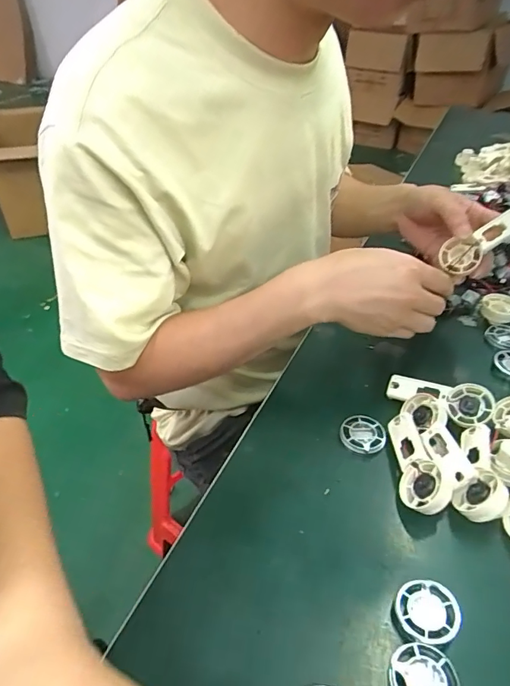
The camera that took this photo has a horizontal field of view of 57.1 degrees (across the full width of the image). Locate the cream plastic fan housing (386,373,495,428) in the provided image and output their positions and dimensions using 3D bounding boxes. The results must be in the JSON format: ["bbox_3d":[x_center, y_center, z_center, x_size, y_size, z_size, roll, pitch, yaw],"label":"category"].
[{"bbox_3d":[0.171,0.051,0.438,0.092,0.013,0.040,13,66,21],"label":"cream plastic fan housing"}]

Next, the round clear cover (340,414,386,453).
[{"bbox_3d":[0.097,0.083,0.424,0.040,0.010,0.038,0,41,0],"label":"round clear cover"}]

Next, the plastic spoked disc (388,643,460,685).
[{"bbox_3d":[0.100,0.201,0.277,0.038,0.006,0.038,13,42,14],"label":"plastic spoked disc"}]

